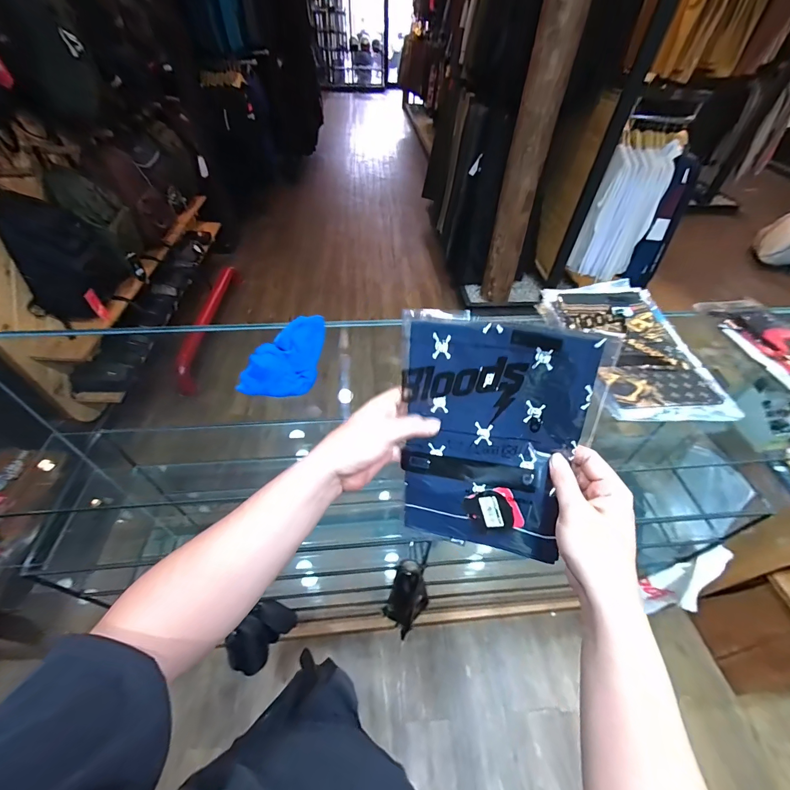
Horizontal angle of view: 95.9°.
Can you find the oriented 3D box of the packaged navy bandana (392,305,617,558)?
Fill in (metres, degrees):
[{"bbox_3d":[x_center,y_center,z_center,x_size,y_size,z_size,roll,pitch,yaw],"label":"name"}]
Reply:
[{"bbox_3d":[0.109,0.054,0.412,0.205,0.281,0.028,8,19,18],"label":"packaged navy bandana"}]

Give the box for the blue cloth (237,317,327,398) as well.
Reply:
[{"bbox_3d":[-0.205,-0.085,0.679,0.125,0.031,0.214,1,48,-1],"label":"blue cloth"}]

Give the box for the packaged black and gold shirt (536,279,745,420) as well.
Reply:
[{"bbox_3d":[0.448,-0.095,0.679,0.228,0.028,0.334,-4,54,-7],"label":"packaged black and gold shirt"}]

